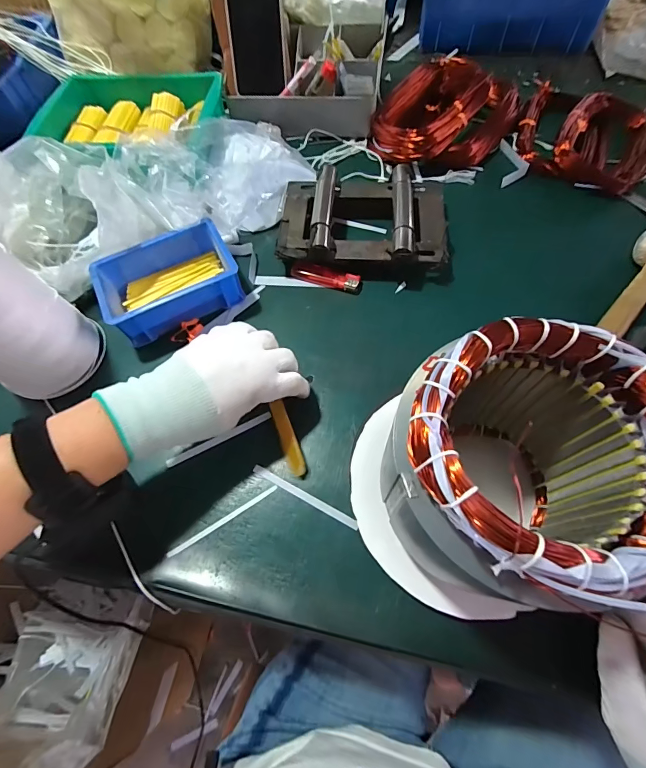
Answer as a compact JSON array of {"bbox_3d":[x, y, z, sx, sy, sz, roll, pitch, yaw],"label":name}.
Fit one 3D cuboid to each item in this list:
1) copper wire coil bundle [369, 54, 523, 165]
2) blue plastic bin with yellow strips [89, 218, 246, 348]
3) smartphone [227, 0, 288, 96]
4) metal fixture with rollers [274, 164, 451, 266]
[{"bbox_3d":[0.168,-0.376,0.534,0.166,0.059,0.157,28,69,16],"label":"copper wire coil bundle"},{"bbox_3d":[-0.171,-0.116,0.435,0.146,0.050,0.090,-26,66,-9],"label":"blue plastic bin with yellow strips"},{"bbox_3d":[-0.088,-0.470,0.512,0.069,0.133,0.016,-1,31,3],"label":"smartphone"},{"bbox_3d":[0.049,-0.197,0.461,0.202,0.044,0.151,3,65,5],"label":"metal fixture with rollers"}]

